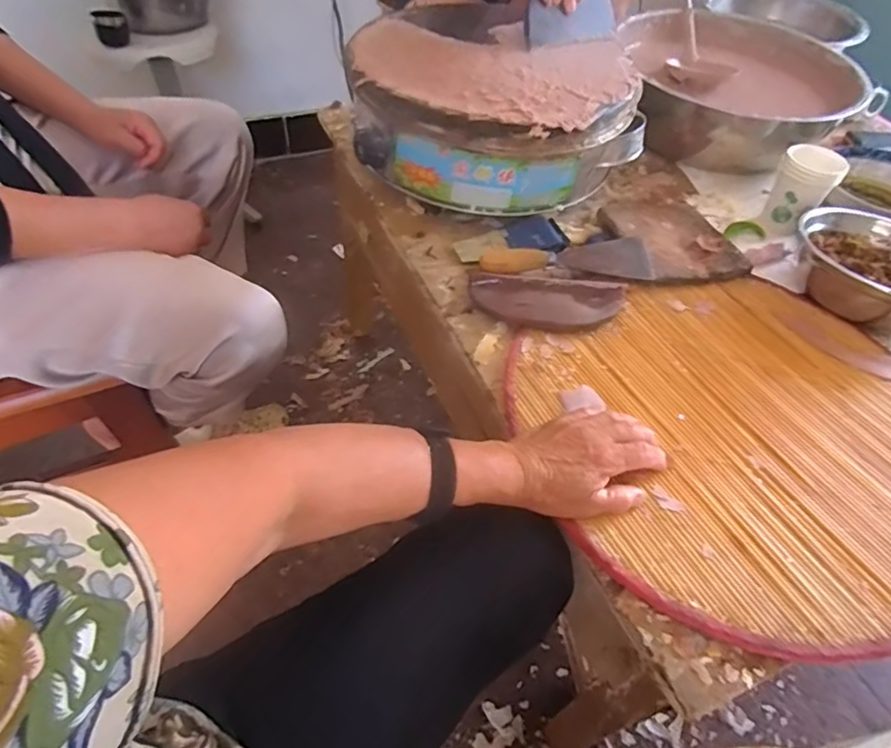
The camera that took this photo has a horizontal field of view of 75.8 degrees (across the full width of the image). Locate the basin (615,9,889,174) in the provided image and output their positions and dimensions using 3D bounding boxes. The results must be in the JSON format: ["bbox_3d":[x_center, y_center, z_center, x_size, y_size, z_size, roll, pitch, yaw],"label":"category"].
[{"bbox_3d":[0.445,-0.453,0.914,0.341,0.117,0.334,2,51,-2],"label":"basin"}]

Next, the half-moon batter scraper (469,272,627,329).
[{"bbox_3d":[0.113,-0.082,0.634,0.167,0.014,0.083,6,51,1],"label":"half-moon batter scraper"}]

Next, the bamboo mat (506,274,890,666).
[{"bbox_3d":[0.292,0.052,0.540,0.409,0.017,0.372,-21,55,-20],"label":"bamboo mat"}]

